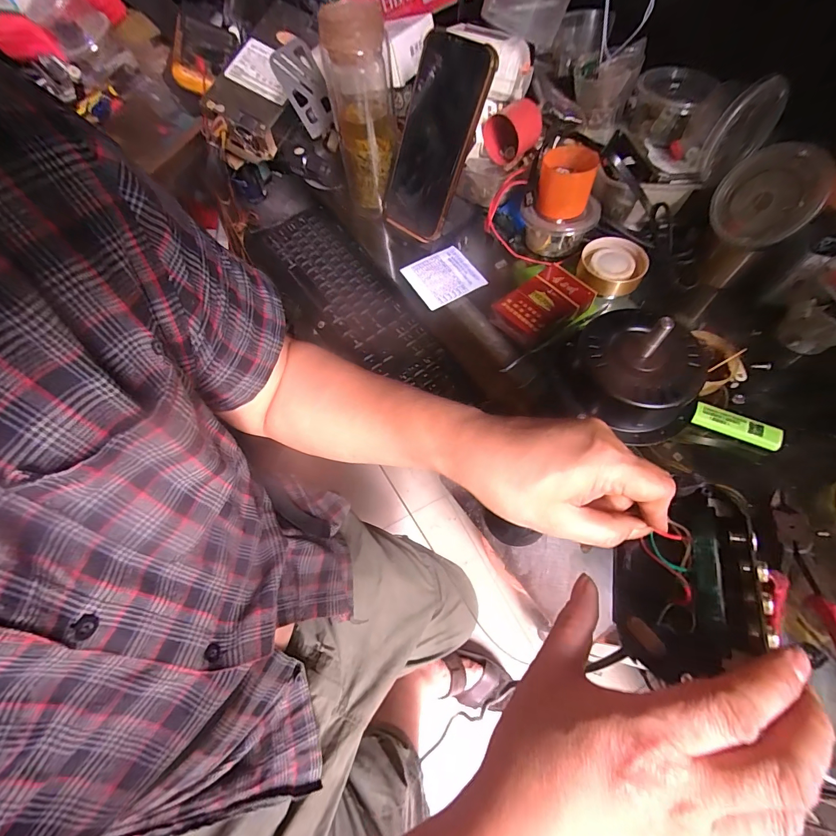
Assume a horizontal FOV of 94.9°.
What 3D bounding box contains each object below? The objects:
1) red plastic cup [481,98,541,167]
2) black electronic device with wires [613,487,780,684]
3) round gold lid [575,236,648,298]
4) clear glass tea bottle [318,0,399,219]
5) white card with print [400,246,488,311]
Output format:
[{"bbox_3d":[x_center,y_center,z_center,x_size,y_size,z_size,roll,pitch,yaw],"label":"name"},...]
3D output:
[{"bbox_3d":[0.098,-0.296,0.397,0.045,0.045,0.042,36,71,20],"label":"red plastic cup"},{"bbox_3d":[0.177,0.108,0.256,0.079,0.039,0.116,-2,59,30],"label":"black electronic device with wires"},{"bbox_3d":[0.196,-0.153,0.392,0.061,0.020,0.064,-2,63,3],"label":"round gold lid"},{"bbox_3d":[-0.056,-0.319,0.410,0.066,0.171,0.078,-6,63,1],"label":"clear glass tea bottle"},{"bbox_3d":[0.027,-0.154,0.418,0.069,0.005,0.064,-30,69,-7],"label":"white card with print"}]

